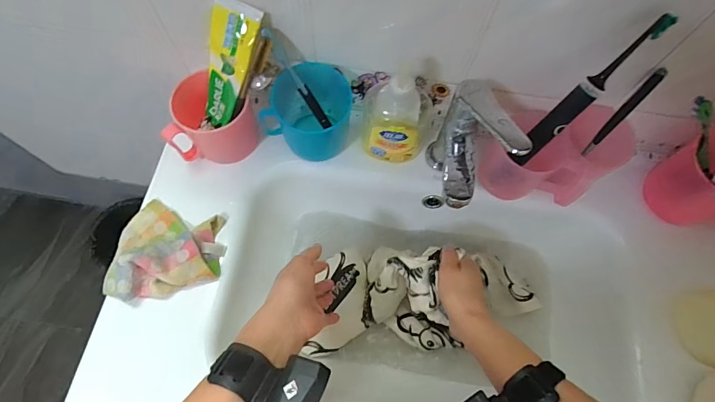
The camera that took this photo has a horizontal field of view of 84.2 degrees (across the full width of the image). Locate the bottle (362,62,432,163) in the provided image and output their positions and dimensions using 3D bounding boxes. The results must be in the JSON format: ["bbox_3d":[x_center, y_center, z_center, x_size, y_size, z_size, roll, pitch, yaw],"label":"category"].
[{"bbox_3d":[0.047,-0.104,0.506,0.084,0.141,0.045,13,68,4],"label":"bottle"}]

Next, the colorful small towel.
[{"bbox_3d":[-0.240,0.062,0.492,0.129,0.044,0.125,6,68,1],"label":"colorful small towel"}]

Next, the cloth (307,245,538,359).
[{"bbox_3d":[0.102,0.121,0.532,0.317,0.150,0.140,-2,68,-2],"label":"cloth"}]

